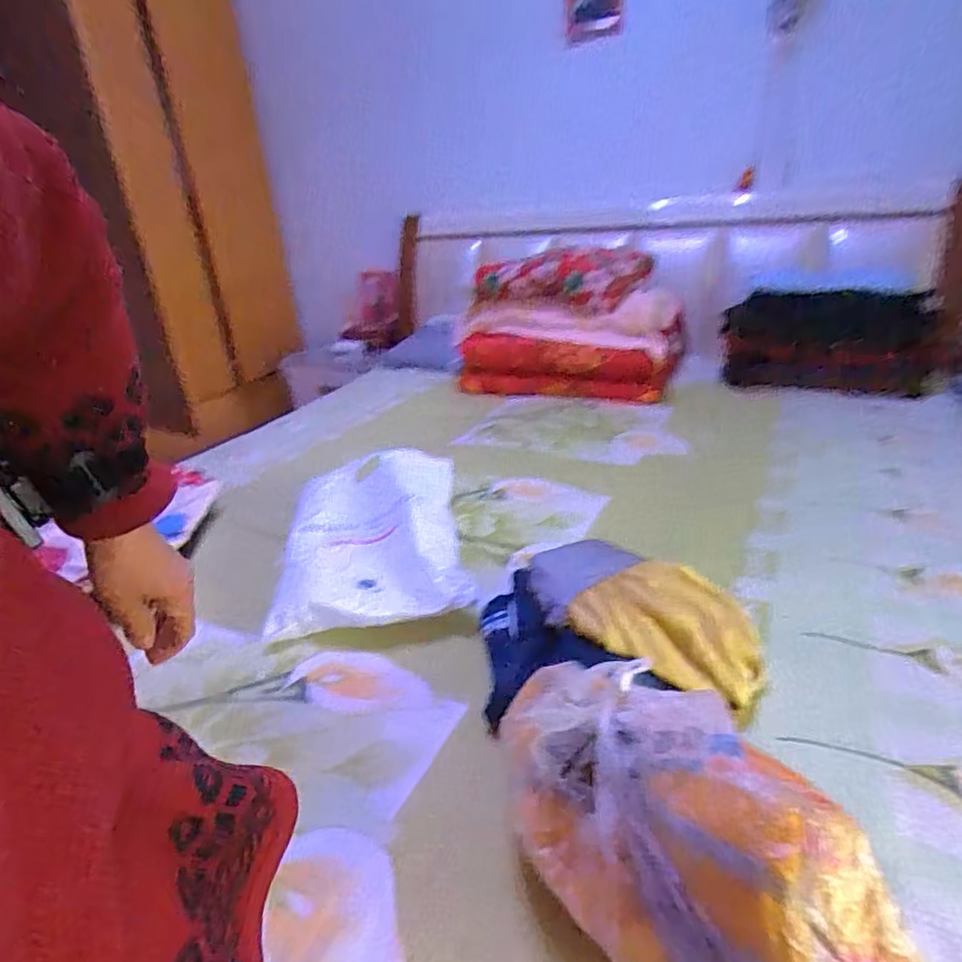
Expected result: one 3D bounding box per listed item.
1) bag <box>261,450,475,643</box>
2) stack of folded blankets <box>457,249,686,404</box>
[{"bbox_3d":[-0.172,0.088,0.946,0.269,0.120,0.362,-7,25,-3],"label":"bag"},{"bbox_3d":[0.240,-0.447,1.684,0.591,0.359,0.305,10,29,30],"label":"stack of folded blankets"}]

